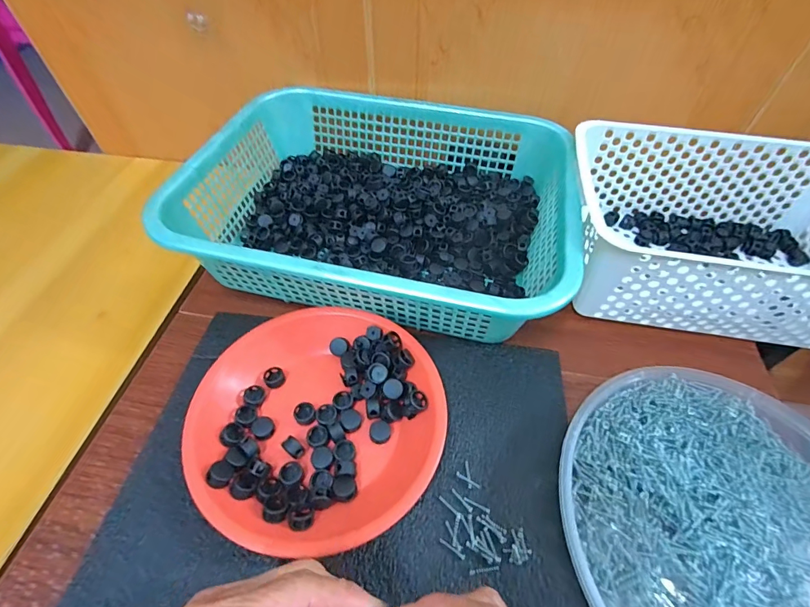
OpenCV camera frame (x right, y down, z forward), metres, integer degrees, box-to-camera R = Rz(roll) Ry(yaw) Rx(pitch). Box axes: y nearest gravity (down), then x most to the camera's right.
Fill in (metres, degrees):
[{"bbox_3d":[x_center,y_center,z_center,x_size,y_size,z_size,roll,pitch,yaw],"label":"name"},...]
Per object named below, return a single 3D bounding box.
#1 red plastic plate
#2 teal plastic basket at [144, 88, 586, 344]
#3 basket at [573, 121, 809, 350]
[{"bbox_3d":[-0.067,0.087,0.323,0.188,0.026,0.189,0,53,0],"label":"red plastic plate"},{"bbox_3d":[-0.021,-0.110,0.443,0.377,0.097,0.289,11,54,8],"label":"teal plastic basket"},{"bbox_3d":[0.330,-0.074,0.415,0.289,0.106,0.206,7,53,5],"label":"basket"}]

